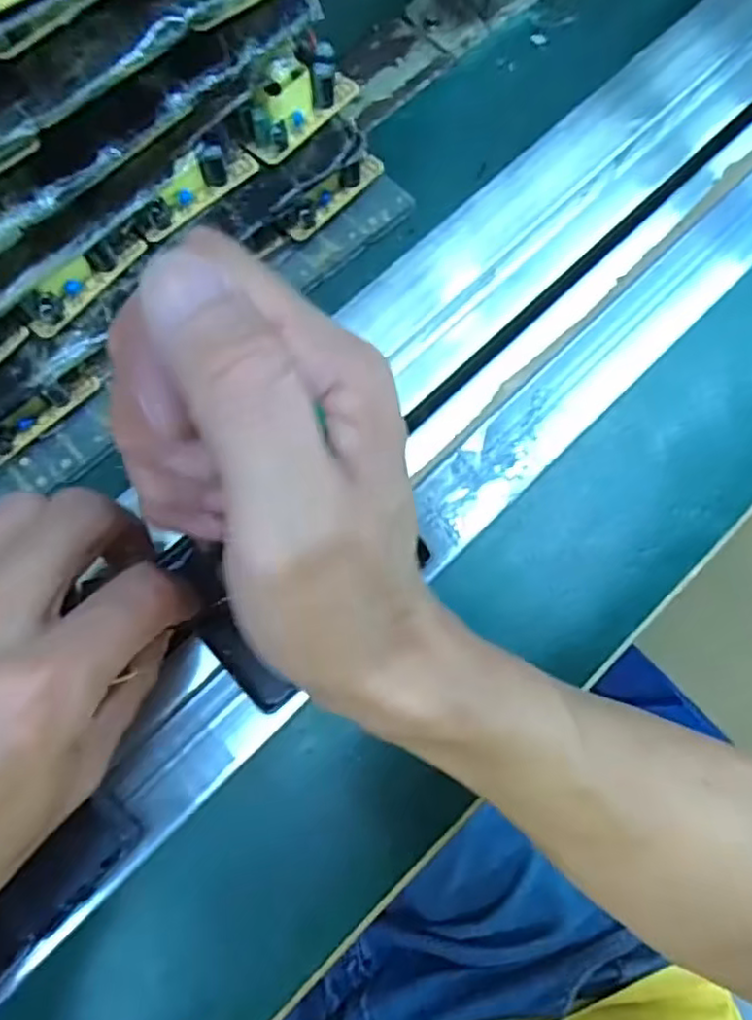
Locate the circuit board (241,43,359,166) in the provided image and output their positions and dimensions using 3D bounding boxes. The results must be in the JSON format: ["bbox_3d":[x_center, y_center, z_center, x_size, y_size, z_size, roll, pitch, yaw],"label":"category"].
[{"bbox_3d":[-0.037,-0.196,0.319,0.021,0.023,0.062,42,79,9],"label":"circuit board"}]

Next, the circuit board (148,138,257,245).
[{"bbox_3d":[-0.083,-0.151,0.309,0.061,0.021,0.014,-41,80,-10],"label":"circuit board"}]

